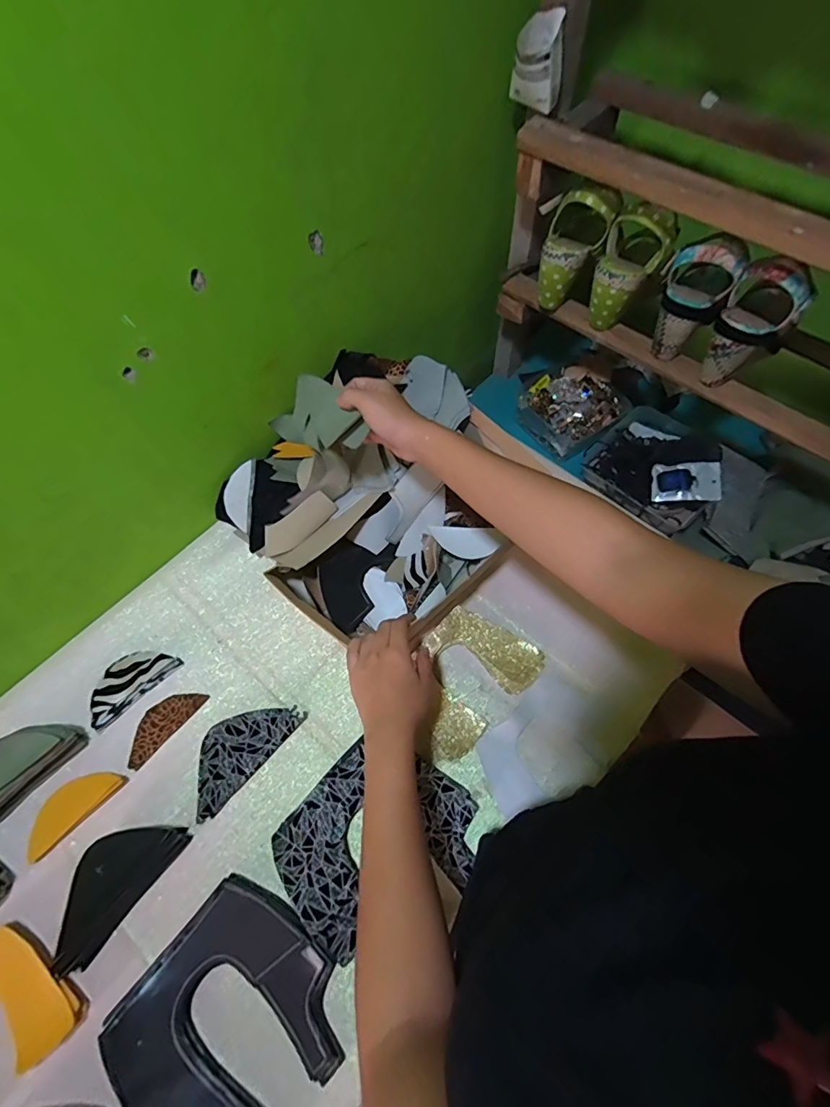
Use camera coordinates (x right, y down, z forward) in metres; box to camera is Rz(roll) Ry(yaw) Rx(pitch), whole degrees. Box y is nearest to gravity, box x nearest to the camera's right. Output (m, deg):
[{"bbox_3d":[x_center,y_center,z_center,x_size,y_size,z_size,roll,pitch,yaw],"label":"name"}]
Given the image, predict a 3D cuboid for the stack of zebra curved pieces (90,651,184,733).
[{"bbox_3d":[-0.355,0.158,0.595,0.055,0.018,0.111,39,70,19],"label":"stack of zebra curved pieces"}]

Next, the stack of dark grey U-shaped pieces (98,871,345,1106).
[{"bbox_3d":[-0.168,0.434,0.443,0.182,0.039,0.183,37,69,18],"label":"stack of dark grey U-shaped pieces"}]

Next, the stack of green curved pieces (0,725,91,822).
[{"bbox_3d":[-0.442,0.238,0.539,0.048,0.057,0.119,41,71,19],"label":"stack of green curved pieces"}]

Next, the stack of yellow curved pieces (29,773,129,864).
[{"bbox_3d":[-0.382,0.279,0.536,0.110,0.008,0.049,-41,69,-18],"label":"stack of yellow curved pieces"}]

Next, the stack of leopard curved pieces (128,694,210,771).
[{"bbox_3d":[-0.306,0.203,0.581,0.045,0.004,0.103,35,69,17],"label":"stack of leopard curved pieces"}]

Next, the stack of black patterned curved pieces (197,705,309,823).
[{"bbox_3d":[-0.205,0.224,0.560,0.072,0.014,0.144,38,70,18],"label":"stack of black patterned curved pieces"}]

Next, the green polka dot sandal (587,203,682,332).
[{"bbox_3d":[0.270,-0.373,0.632,0.080,0.147,0.075,43,44,20],"label":"green polka dot sandal"}]

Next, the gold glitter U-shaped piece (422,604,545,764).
[{"bbox_3d":[0.059,0.150,0.594,0.175,0.012,0.128,-42,77,-15],"label":"gold glitter U-shaped piece"}]

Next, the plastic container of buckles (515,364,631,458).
[{"bbox_3d":[0.287,-0.269,0.889,0.152,0.060,0.160,-37,68,-16],"label":"plastic container of buckles"}]

